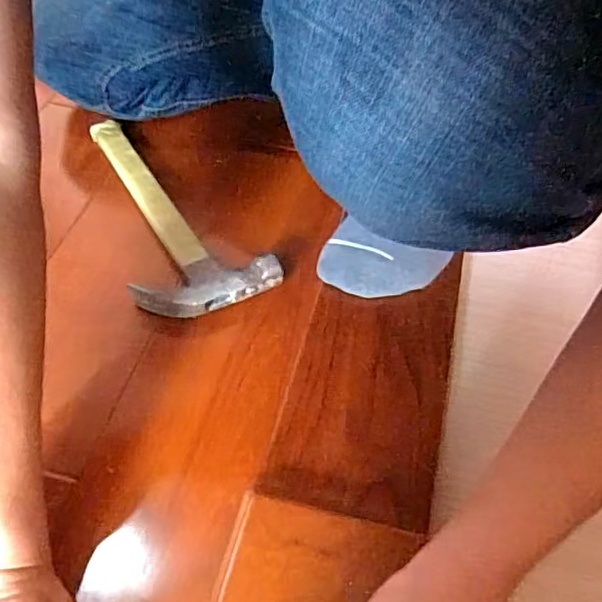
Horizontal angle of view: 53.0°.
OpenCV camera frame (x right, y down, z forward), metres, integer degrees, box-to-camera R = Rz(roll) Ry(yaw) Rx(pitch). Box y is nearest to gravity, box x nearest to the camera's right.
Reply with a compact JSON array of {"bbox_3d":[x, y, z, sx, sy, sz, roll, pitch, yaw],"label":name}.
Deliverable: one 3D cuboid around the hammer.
[{"bbox_3d":[-0.135,-0.095,0.594,0.119,0.031,0.279,-20,55,-18],"label":"hammer"}]

